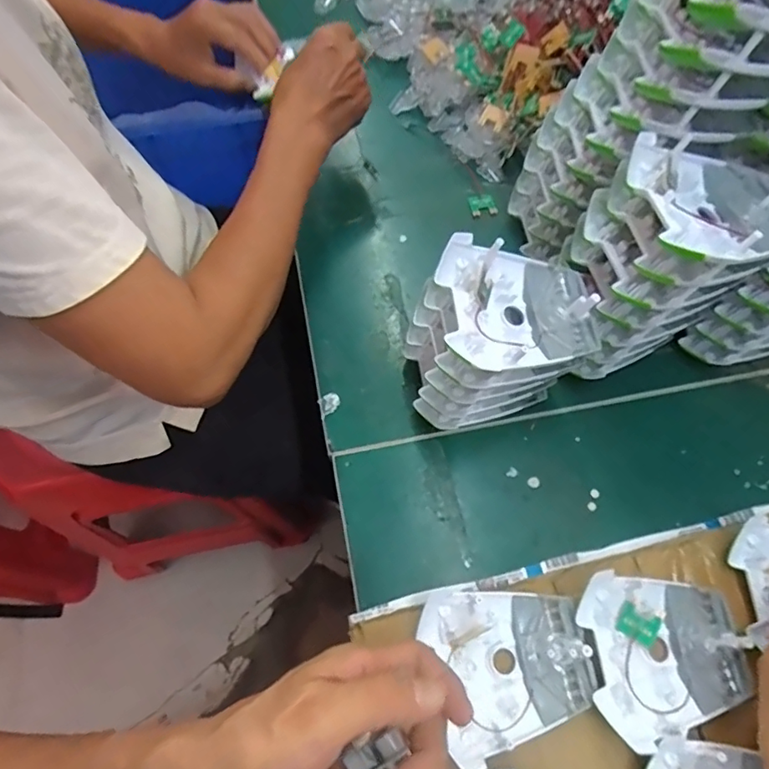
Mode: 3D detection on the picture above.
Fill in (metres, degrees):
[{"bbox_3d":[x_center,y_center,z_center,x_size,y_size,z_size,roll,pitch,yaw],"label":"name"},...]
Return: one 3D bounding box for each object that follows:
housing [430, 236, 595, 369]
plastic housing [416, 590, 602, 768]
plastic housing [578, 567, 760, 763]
[{"bbox_3d":[0.092,-0.055,0.368,0.103,0.035,0.091,-6,67,-3],"label":"housing"},{"bbox_3d":[0.084,0.182,0.360,0.104,0.019,0.096,-15,67,-7],"label":"plastic housing"},{"bbox_3d":[0.185,0.172,0.360,0.110,0.019,0.098,-17,67,-8],"label":"plastic housing"}]

